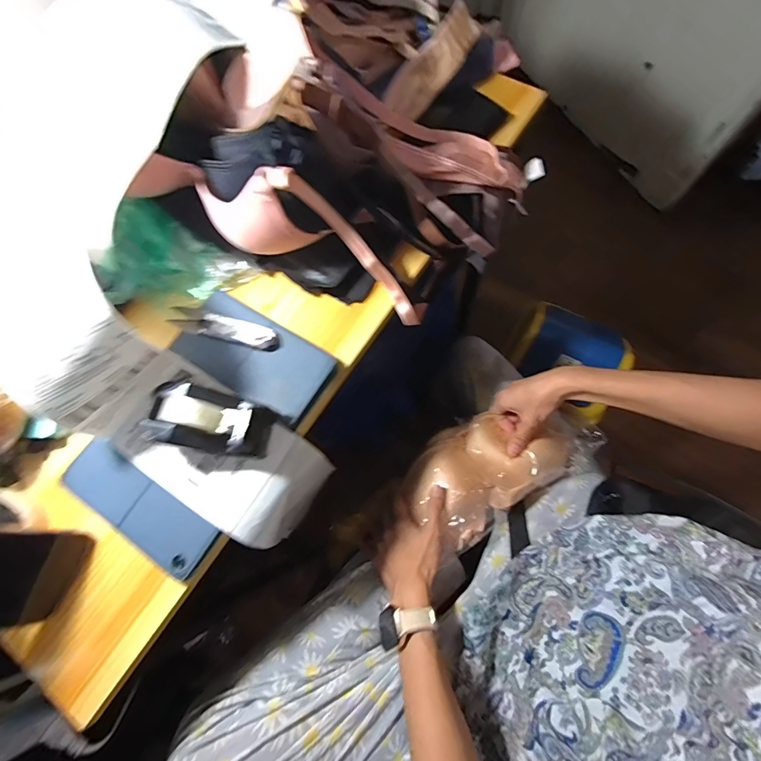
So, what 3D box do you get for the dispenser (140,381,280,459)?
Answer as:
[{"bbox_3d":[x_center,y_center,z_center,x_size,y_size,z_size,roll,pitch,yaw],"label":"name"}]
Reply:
[{"bbox_3d":[-0.149,0.035,0.342,0.096,0.057,0.050,8,73,5],"label":"dispenser"}]

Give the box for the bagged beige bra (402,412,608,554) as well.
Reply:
[{"bbox_3d":[0.144,0.108,0.513,0.242,0.052,0.126,-33,74,-8],"label":"bagged beige bra"}]

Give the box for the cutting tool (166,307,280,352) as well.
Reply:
[{"bbox_3d":[-0.163,-0.055,0.397,0.122,0.012,0.027,18,74,8],"label":"cutting tool"}]

